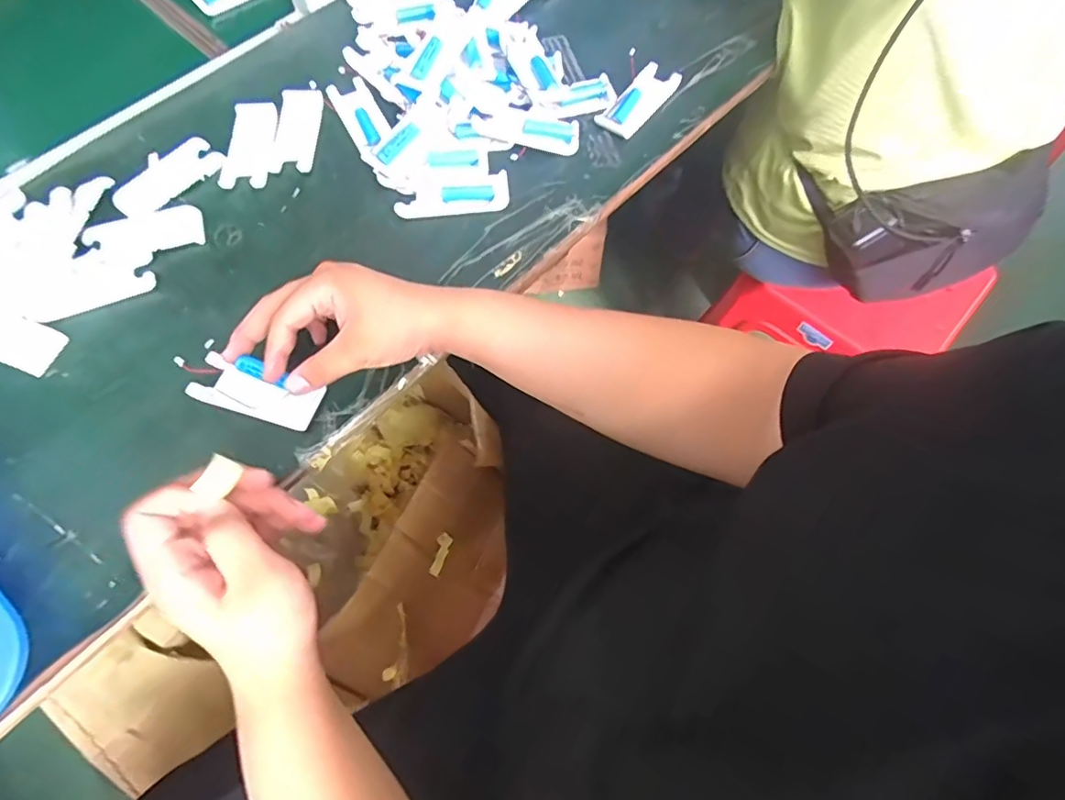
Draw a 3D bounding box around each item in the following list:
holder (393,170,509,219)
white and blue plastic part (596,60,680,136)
[{"bbox_3d":[-0.074,-0.190,0.515,0.101,0.011,0.042,-7,67,-3],"label":"holder"},{"bbox_3d":[0.109,-0.305,0.562,0.041,0.019,0.100,38,72,15],"label":"white and blue plastic part"}]

